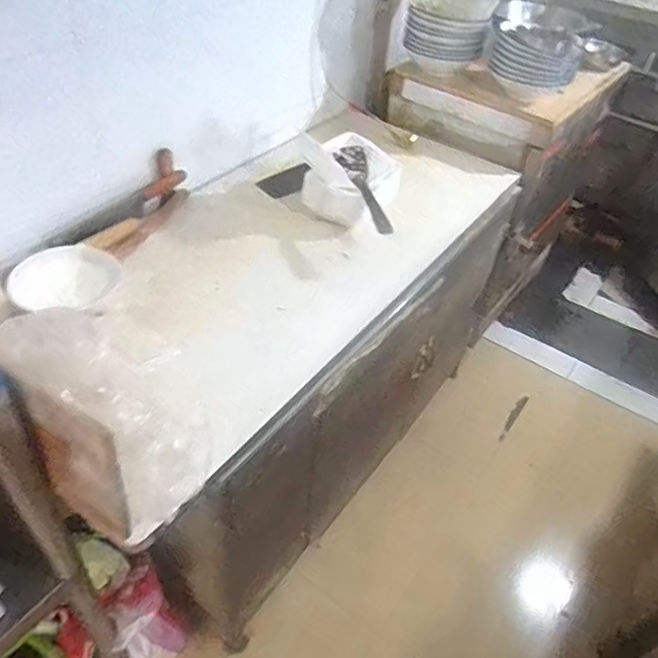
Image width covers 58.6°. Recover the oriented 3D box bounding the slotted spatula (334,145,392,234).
[{"bbox_3d":[0.072,-0.323,1.341,0.077,0.046,0.312,-4,44,-11],"label":"slotted spatula"}]

